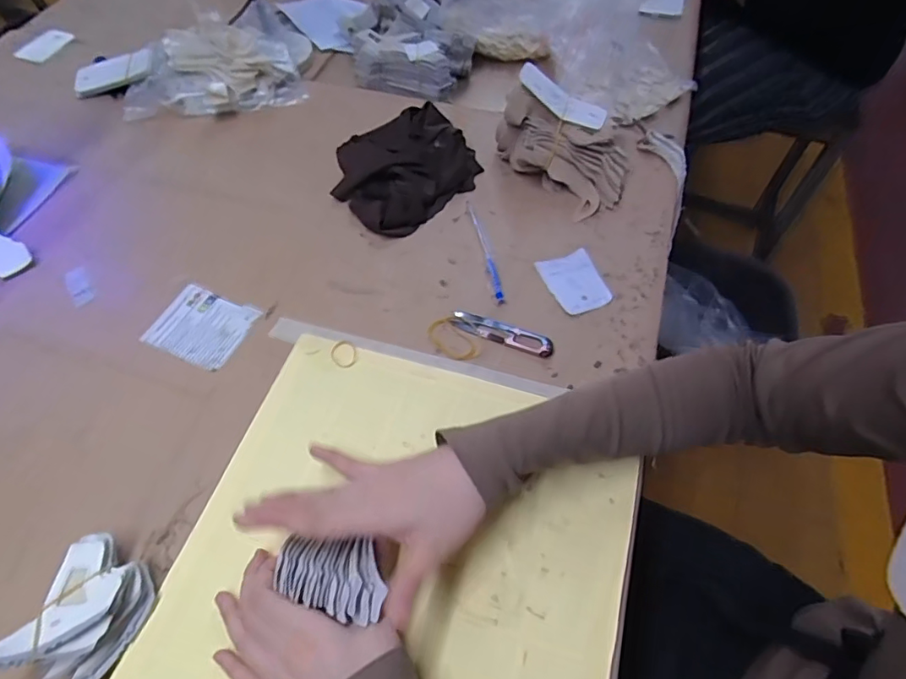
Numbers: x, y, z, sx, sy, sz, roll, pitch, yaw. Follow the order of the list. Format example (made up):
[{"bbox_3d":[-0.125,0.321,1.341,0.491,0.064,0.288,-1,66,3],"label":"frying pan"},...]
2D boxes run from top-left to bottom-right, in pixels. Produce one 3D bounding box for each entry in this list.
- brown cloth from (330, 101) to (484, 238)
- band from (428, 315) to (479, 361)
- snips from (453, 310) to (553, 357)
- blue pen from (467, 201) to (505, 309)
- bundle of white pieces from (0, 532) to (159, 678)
[{"bbox_3d":[-0.056,-0.195,0.598,0.135,0.037,0.164,40,66,23],"label":"brown cloth"},{"bbox_3d":[-0.001,0.000,0.487,0.030,0.004,0.051,-27,61,-16],"label":"band"},{"bbox_3d":[0.045,-0.007,0.493,0.095,0.007,0.021,21,60,14],"label":"snips"},{"bbox_3d":[0.032,-0.093,0.545,0.009,0.007,0.142,-9,57,-5],"label":"blue pen"},{"bbox_3d":[-0.245,0.180,0.355,0.061,0.047,0.087,14,58,10],"label":"bundle of white pieces"}]

